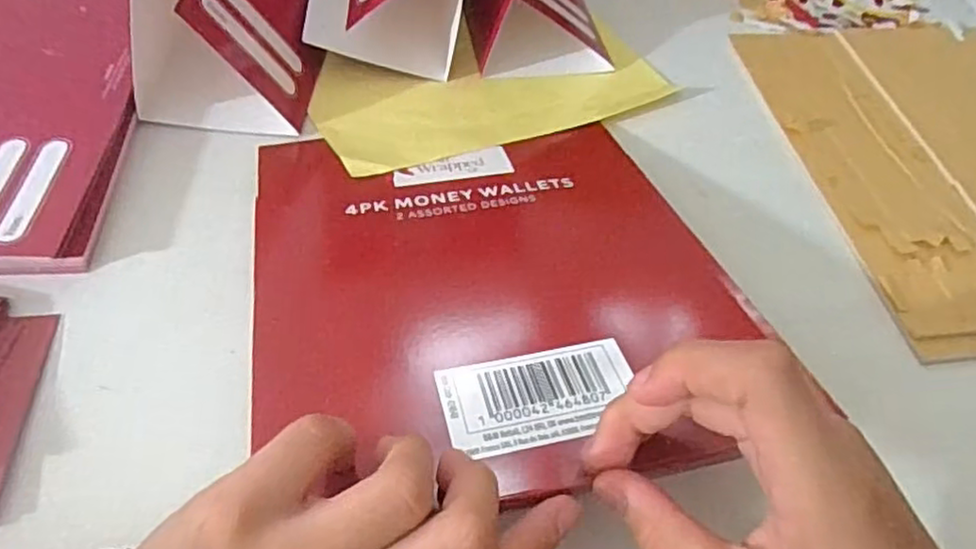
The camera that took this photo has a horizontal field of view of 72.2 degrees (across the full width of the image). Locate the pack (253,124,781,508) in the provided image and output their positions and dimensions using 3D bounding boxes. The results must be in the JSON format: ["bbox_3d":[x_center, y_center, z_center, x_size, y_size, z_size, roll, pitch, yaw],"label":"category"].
[{"bbox_3d":[0.001,-0.003,0.285,0.192,0.008,0.216,-9,42,-11],"label":"pack"}]

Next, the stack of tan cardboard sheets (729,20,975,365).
[{"bbox_3d":[0.277,-0.070,0.393,0.195,0.011,0.259,-2,52,-8],"label":"stack of tan cardboard sheets"}]

